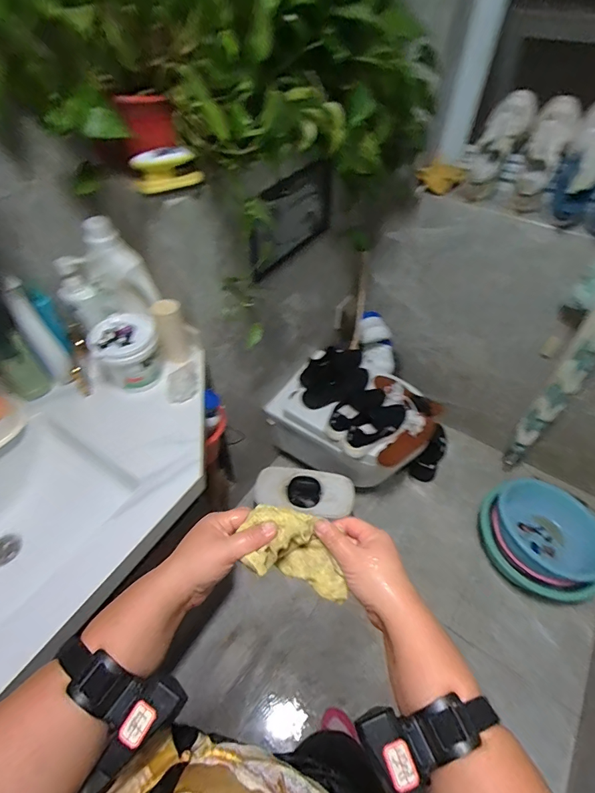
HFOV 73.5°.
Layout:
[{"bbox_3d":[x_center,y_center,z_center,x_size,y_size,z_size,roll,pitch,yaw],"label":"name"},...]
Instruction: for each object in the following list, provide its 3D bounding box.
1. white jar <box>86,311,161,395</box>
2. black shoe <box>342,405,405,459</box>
[{"bbox_3d":[-0.363,-0.096,0.848,0.140,0.133,0.131,0,50,0],"label":"white jar"},{"bbox_3d":[0.251,0.083,1.234,0.256,0.103,0.092,-35,58,-26],"label":"black shoe"}]

